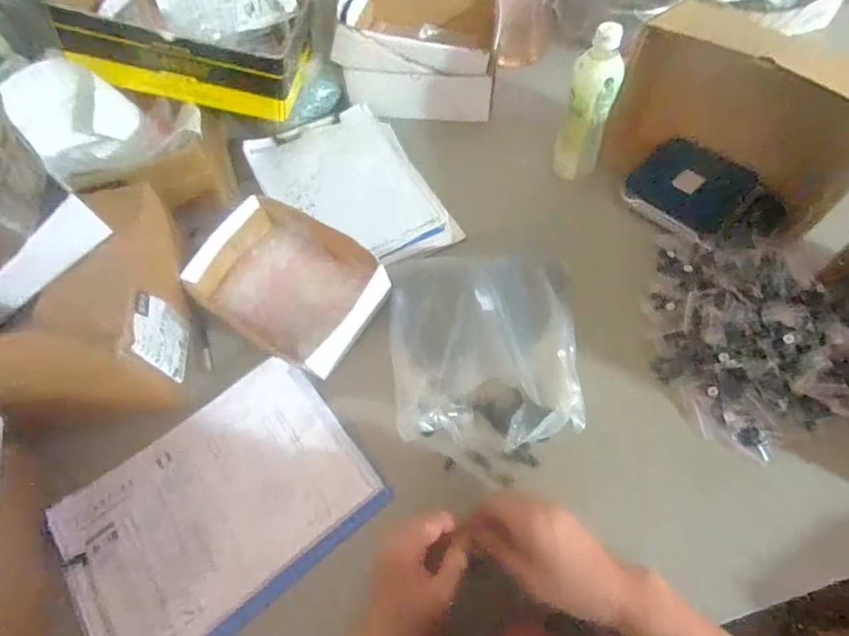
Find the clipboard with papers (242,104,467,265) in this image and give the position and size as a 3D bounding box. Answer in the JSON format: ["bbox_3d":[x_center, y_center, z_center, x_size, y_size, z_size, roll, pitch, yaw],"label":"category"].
[{"bbox_3d":[-0.107,-0.193,0.714,0.219,0.022,0.309,-29,65,-12],"label":"clipboard with papers"}]

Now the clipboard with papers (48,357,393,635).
[{"bbox_3d":[-0.219,0.199,0.501,0.296,0.014,0.222,-37,67,-15],"label":"clipboard with papers"}]

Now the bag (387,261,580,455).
[{"bbox_3d":[0.065,0.024,0.544,0.203,0.077,0.240,-2,63,2],"label":"bag"}]

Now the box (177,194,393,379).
[{"bbox_3d":[-0.175,-0.047,0.605,0.244,0.053,0.166,29,68,16],"label":"box"}]

